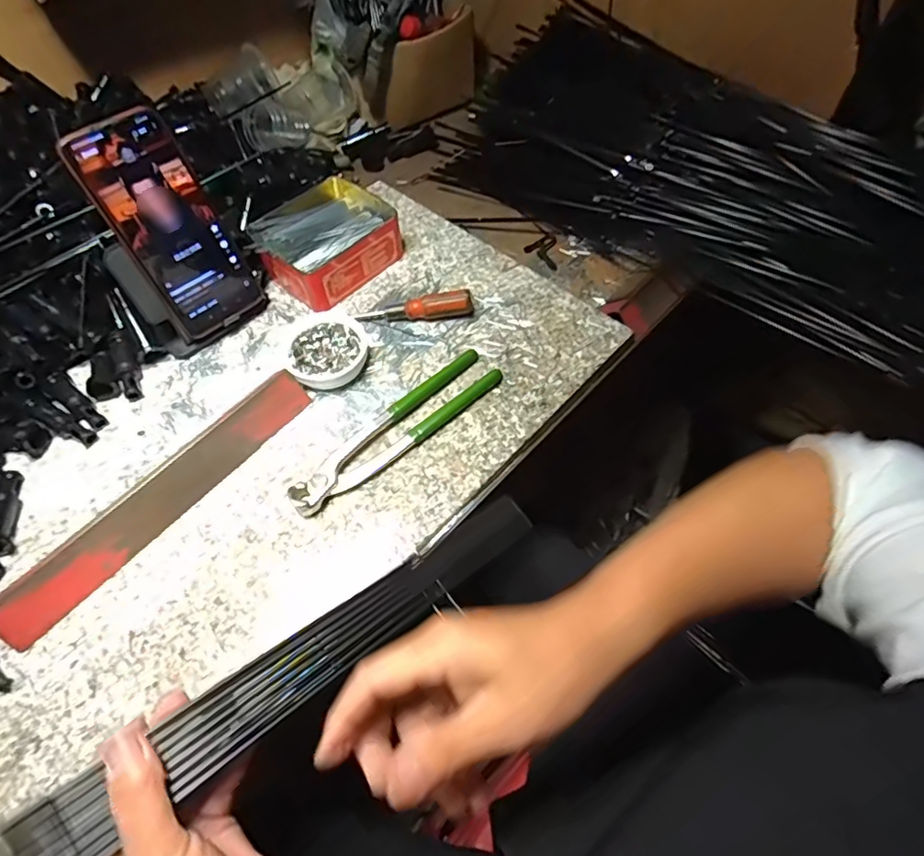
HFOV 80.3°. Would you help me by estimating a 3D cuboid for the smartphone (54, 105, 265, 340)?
[{"bbox_3d":[-0.236,-0.161,0.450,0.077,0.166,0.007,-39,41,-21],"label":"smartphone"}]

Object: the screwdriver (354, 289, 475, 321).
[{"bbox_3d":[-0.042,-0.109,0.509,0.106,0.027,0.019,-5,58,-2],"label":"screwdriver"}]

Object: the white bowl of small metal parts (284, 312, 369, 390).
[{"bbox_3d":[-0.121,-0.069,0.482,0.071,0.023,0.079,-35,63,-19],"label":"white bowl of small metal parts"}]

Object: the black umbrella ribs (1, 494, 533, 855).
[{"bbox_3d":[-0.076,0.129,0.324,0.312,0.025,0.034,-29,60,-32],"label":"black umbrella ribs"}]

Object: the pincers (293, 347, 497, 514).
[{"bbox_3d":[-0.050,-0.001,0.443,0.198,0.017,0.043,-40,65,-21],"label":"pincers"}]

